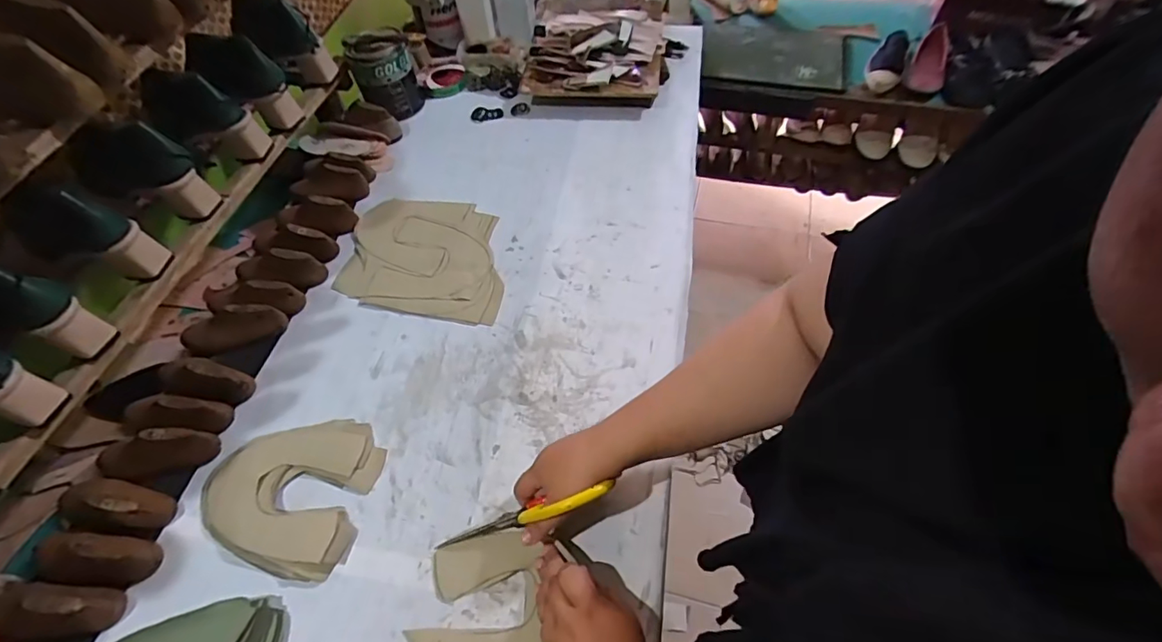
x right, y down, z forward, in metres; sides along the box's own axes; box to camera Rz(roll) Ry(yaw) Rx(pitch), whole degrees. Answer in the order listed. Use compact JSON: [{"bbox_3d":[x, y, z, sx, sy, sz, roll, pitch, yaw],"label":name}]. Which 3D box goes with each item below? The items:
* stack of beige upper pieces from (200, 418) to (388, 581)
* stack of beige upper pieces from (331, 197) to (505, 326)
[{"bbox_3d":[-0.343,0.193,0.596,0.189,0.024,0.174,5,57,7],"label":"stack of beige upper pieces"},{"bbox_3d":[-0.234,-0.105,0.791,0.262,0.010,0.220,9,58,9],"label":"stack of beige upper pieces"}]

